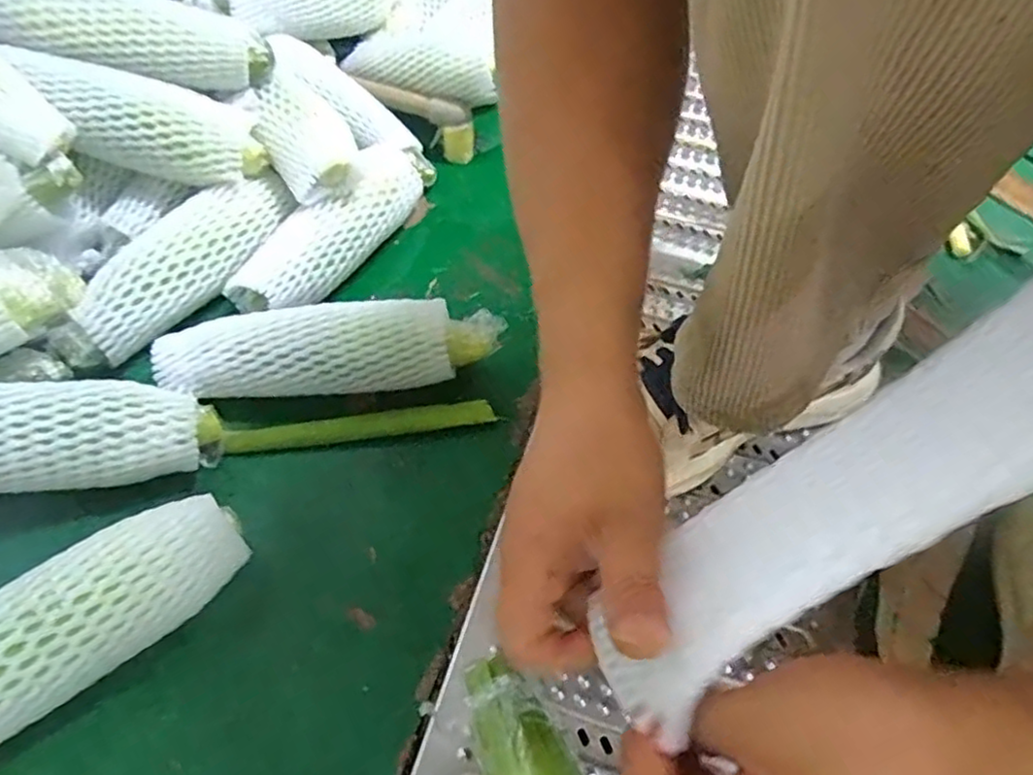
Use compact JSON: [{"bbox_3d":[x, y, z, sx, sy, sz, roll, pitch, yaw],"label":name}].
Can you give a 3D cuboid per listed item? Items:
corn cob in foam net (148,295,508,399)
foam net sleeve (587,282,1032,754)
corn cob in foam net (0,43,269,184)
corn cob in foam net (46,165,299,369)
[{"bbox_3d":[-0.137,-0.029,0.499,0.249,0.066,0.068,-5,53,-8],"label":"corn cob in foam net"},{"bbox_3d":[0.102,0.045,0.216,0.026,0.209,0.057,9,43,-41],"label":"foam net sleeve"},{"bbox_3d":[-0.304,-0.215,0.525,0.196,0.061,0.068,18,51,-14],"label":"corn cob in foam net"},{"bbox_3d":[-0.270,-0.100,0.523,0.064,0.053,0.212,28,56,16],"label":"corn cob in foam net"}]

